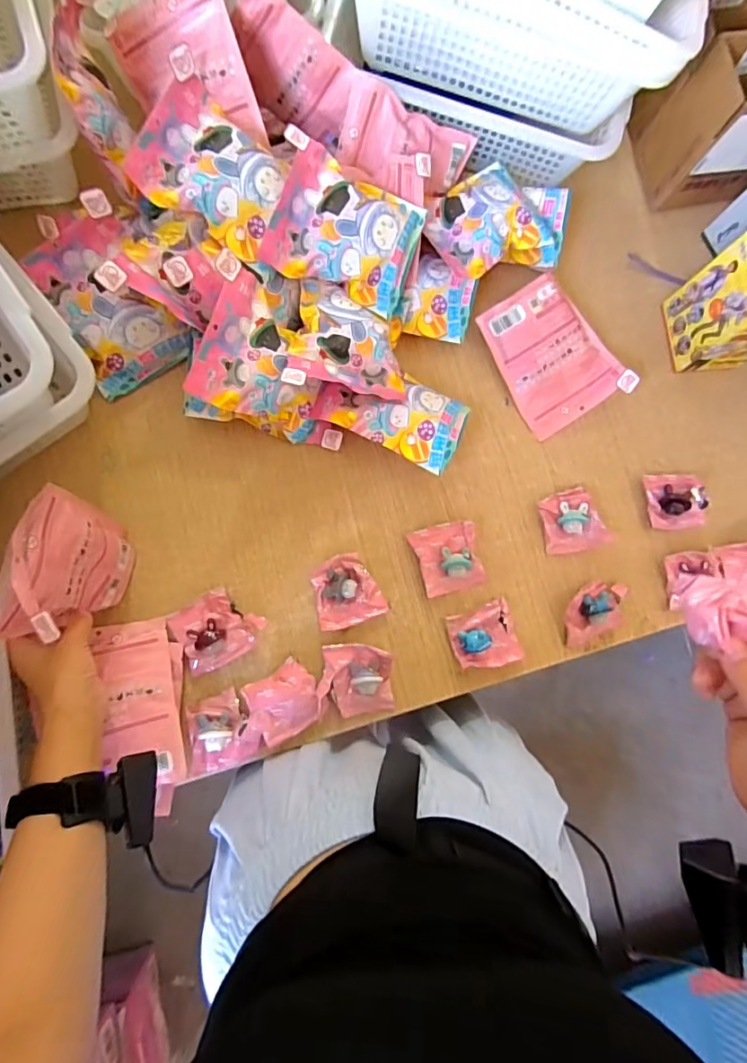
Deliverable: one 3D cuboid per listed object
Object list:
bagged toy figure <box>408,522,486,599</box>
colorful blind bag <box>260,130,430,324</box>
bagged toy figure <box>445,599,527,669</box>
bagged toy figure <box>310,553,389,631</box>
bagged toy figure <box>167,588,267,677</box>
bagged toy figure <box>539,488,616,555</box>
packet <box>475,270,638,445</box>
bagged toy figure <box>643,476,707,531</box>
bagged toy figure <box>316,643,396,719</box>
[{"bbox_3d":[0.086,0.029,0.576,0.071,0.025,0.076,-15,84,-8],"label":"bagged toy figure"},{"bbox_3d":[-0.028,-0.316,0.532,0.152,0.028,0.126,19,93,-17],"label":"colorful blind bag"},{"bbox_3d":[0.126,0.119,0.564,0.074,0.030,0.068,-18,85,-8],"label":"bagged toy figure"},{"bbox_3d":[-0.030,0.065,0.556,0.072,0.029,0.074,-19,85,-8],"label":"bagged toy figure"},{"bbox_3d":[-0.166,0.104,0.536,0.090,0.031,0.074,-32,87,-9],"label":"bagged toy figure"},{"bbox_3d":[0.239,-0.013,0.598,0.077,0.025,0.071,-11,84,-7],"label":"bagged toy figure"},{"bbox_3d":[0.217,-0.214,0.606,0.127,0.022,0.164,-28,100,5],"label":"packet"},{"bbox_3d":[0.369,-0.036,0.614,0.071,0.024,0.065,-4,83,-7],"label":"bagged toy figure"},{"bbox_3d":[-0.018,0.161,0.546,0.077,0.024,0.075,-1,83,-6],"label":"bagged toy figure"}]

